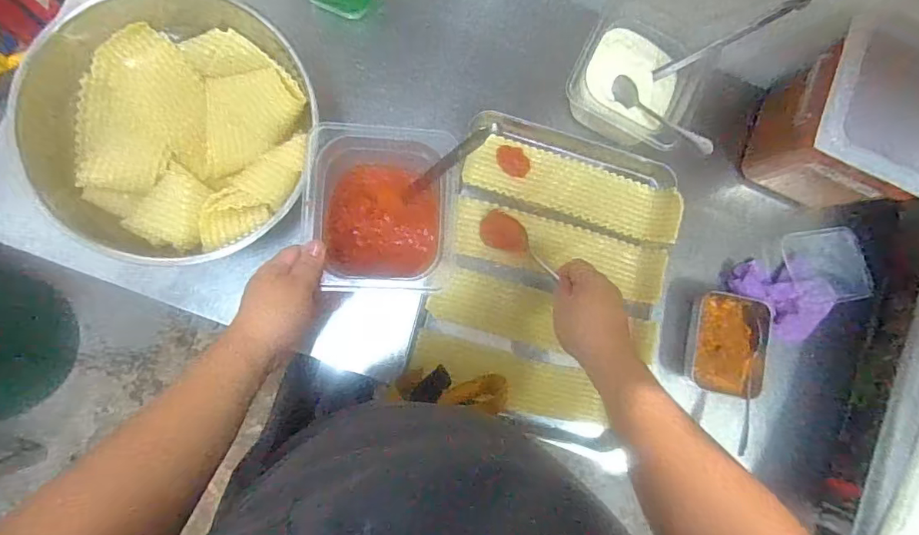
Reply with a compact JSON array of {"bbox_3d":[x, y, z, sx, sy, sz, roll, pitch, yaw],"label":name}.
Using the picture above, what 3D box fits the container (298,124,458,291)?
[{"bbox_3d":[-0.084,-0.073,0.591,0.170,0.121,0.192,0,84,-8],"label":"container"}]

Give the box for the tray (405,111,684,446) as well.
[{"bbox_3d":[0.132,0.010,0.685,0.322,0.058,0.398,15,82,-6],"label":"tray"}]

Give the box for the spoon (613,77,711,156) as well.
[{"bbox_3d":[0.264,-0.198,0.654,0.157,0.022,0.021,42,80,13],"label":"spoon"}]

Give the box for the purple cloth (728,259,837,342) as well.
[{"bbox_3d":[0.464,0.036,0.713,0.116,0.039,0.140,-41,90,-10],"label":"purple cloth"}]

